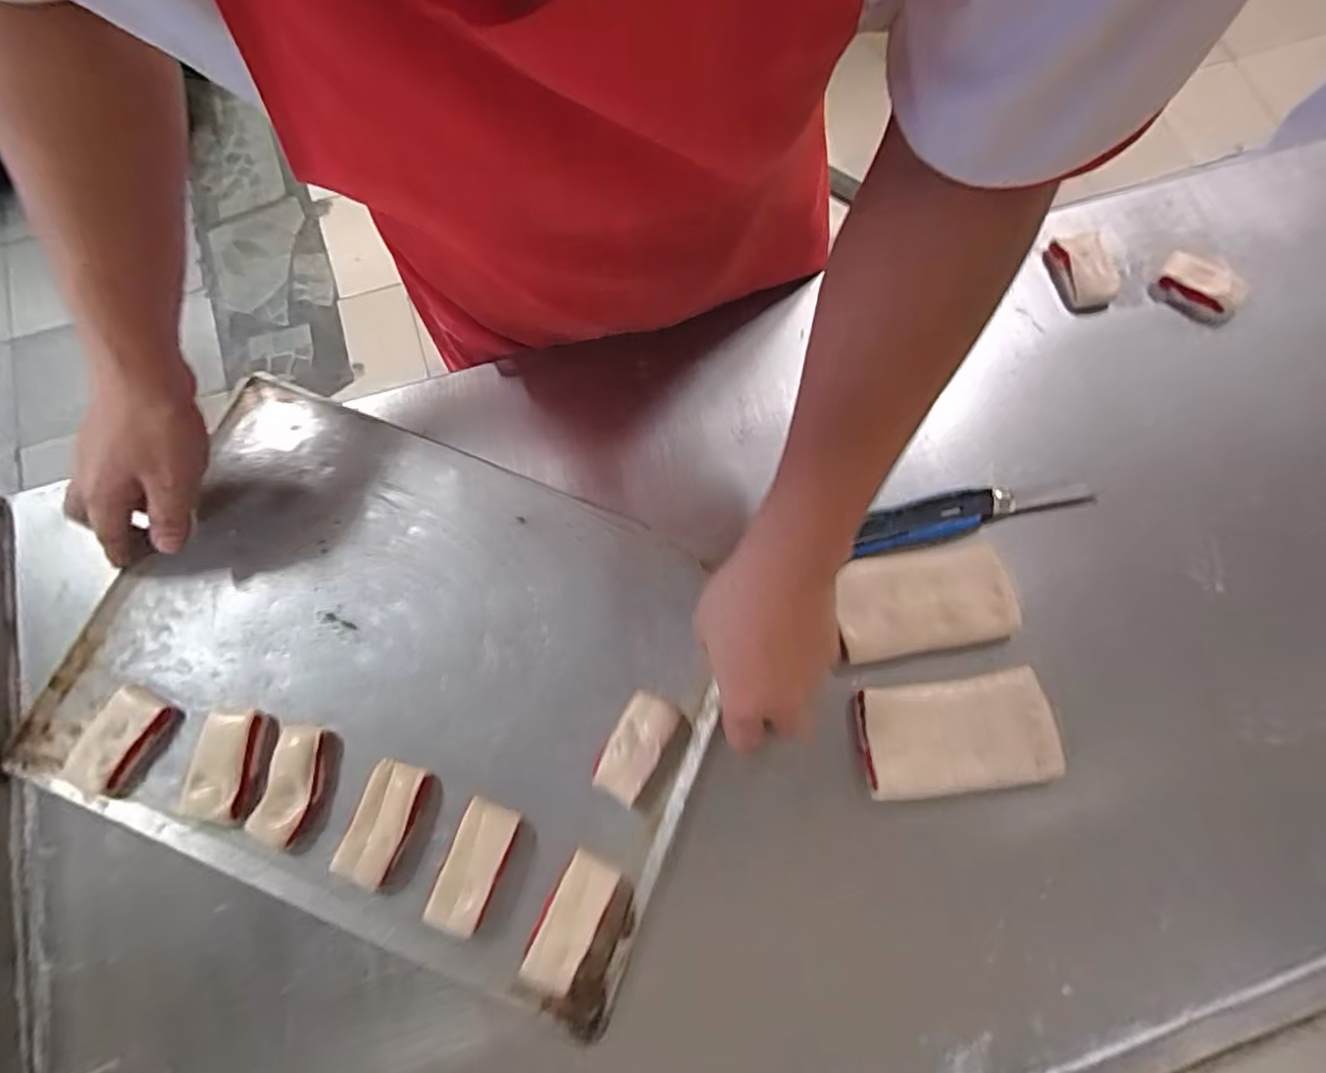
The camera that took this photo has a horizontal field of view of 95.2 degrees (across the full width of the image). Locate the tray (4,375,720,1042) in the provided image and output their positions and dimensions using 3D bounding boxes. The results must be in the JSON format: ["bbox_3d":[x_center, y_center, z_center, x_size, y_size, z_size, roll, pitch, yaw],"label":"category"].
[{"bbox_3d":[-0.191,0.098,0.440,0.442,0.029,0.325,22,75,4],"label":"tray"}]

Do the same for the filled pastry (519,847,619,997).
[{"bbox_3d":[-0.061,0.250,0.396,0.035,0.019,0.078,28,77,5],"label":"filled pastry"}]

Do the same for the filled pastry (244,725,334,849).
[{"bbox_3d":[-0.254,0.169,0.413,0.037,0.020,0.075,7,76,0],"label":"filled pastry"}]

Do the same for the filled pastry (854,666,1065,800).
[{"bbox_3d":[0.208,0.142,0.439,0.134,0.041,0.074,-6,77,-4],"label":"filled pastry"}]

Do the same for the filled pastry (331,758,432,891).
[{"bbox_3d":[-0.189,0.193,0.410,0.038,0.017,0.075,21,76,3],"label":"filled pastry"}]

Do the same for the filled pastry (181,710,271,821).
[{"bbox_3d":[-0.303,0.156,0.419,0.039,0.017,0.068,9,76,0],"label":"filled pastry"}]

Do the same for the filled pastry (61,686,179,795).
[{"bbox_3d":[-0.378,0.143,0.422,0.038,0.018,0.069,27,77,4],"label":"filled pastry"}]

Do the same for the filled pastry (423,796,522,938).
[{"bbox_3d":[-0.127,0.219,0.403,0.038,0.020,0.079,21,76,3],"label":"filled pastry"}]

